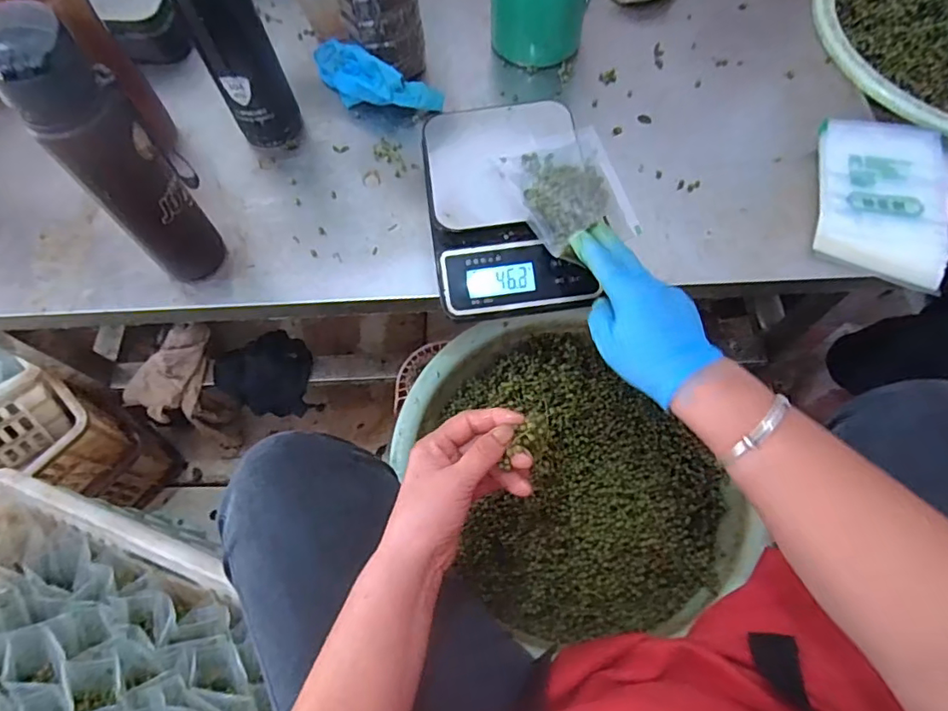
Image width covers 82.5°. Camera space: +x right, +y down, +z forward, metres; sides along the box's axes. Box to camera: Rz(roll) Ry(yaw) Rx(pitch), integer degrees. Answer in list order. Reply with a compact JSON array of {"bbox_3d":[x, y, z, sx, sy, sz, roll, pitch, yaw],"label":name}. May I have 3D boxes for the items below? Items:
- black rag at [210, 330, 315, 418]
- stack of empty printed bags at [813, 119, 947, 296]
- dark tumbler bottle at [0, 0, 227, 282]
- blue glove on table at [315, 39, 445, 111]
[{"bbox_3d":[-0.292,0.024,0.760,0.122,0.050,0.122,12,98,-6],"label":"black rag"},{"bbox_3d":[0.390,-0.150,0.516,0.114,0.026,0.187,12,67,7],"label":"stack of empty printed bags"},{"bbox_3d":[-0.276,-0.151,0.436,0.073,0.231,0.061,-42,71,-15],"label":"dark tumbler bottle"},{"bbox_3d":[-0.120,-0.311,0.603,0.173,0.054,0.050,27,70,13],"label":"blue glove on table"}]

